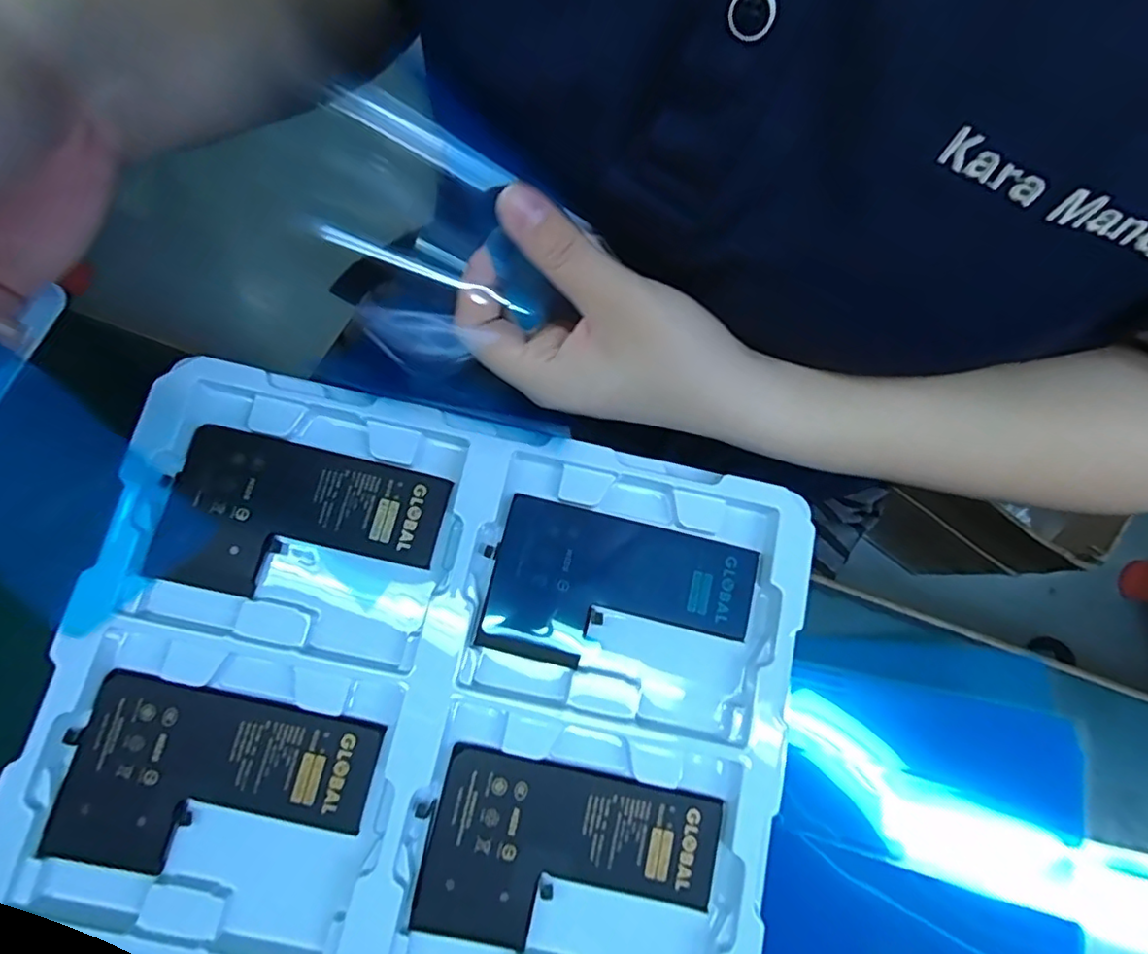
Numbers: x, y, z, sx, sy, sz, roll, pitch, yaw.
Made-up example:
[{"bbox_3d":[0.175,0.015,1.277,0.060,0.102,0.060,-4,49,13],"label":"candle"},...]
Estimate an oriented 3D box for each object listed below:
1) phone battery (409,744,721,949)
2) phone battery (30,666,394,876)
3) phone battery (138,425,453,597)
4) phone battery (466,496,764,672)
[{"bbox_3d":[-0.002,0.145,0.227,0.108,0.008,0.064,10,79,-1],"label":"phone battery"},{"bbox_3d":[-0.135,0.116,0.222,0.109,0.005,0.064,12,79,-1],"label":"phone battery"},{"bbox_3d":[-0.114,0.019,0.244,0.109,0.005,0.063,12,79,-1],"label":"phone battery"},{"bbox_3d":[0.018,0.050,0.249,0.108,0.007,0.064,14,79,-1],"label":"phone battery"}]

